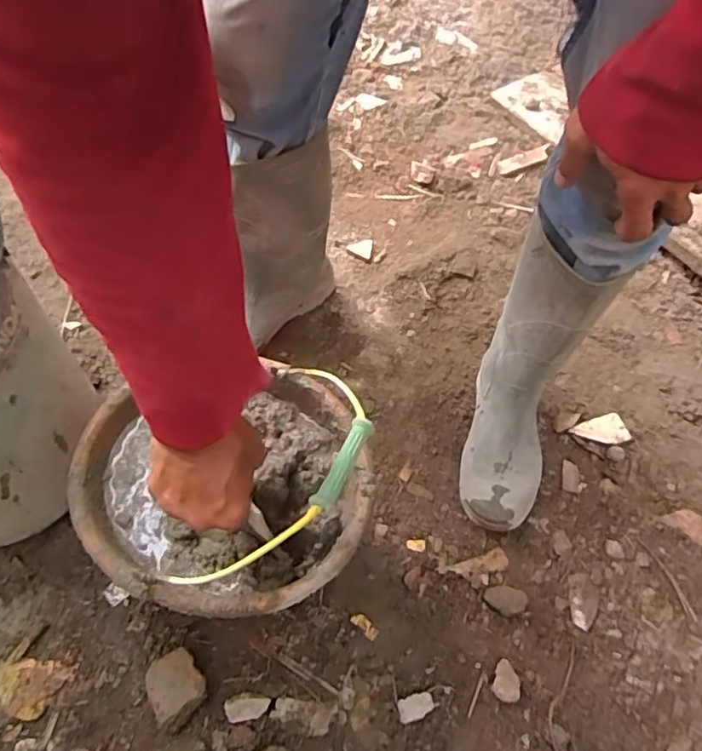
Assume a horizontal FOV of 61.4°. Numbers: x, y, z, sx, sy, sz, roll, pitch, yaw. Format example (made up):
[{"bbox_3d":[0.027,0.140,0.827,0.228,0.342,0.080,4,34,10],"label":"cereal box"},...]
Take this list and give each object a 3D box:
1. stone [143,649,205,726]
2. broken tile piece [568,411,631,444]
[{"bbox_3d":[-0.191,0.339,0.649,0.059,0.041,0.064,-29,66,-15],"label":"stone"},{"bbox_3d":[0.362,0.082,0.854,0.077,0.008,0.044,-15,61,-9],"label":"broken tile piece"}]

